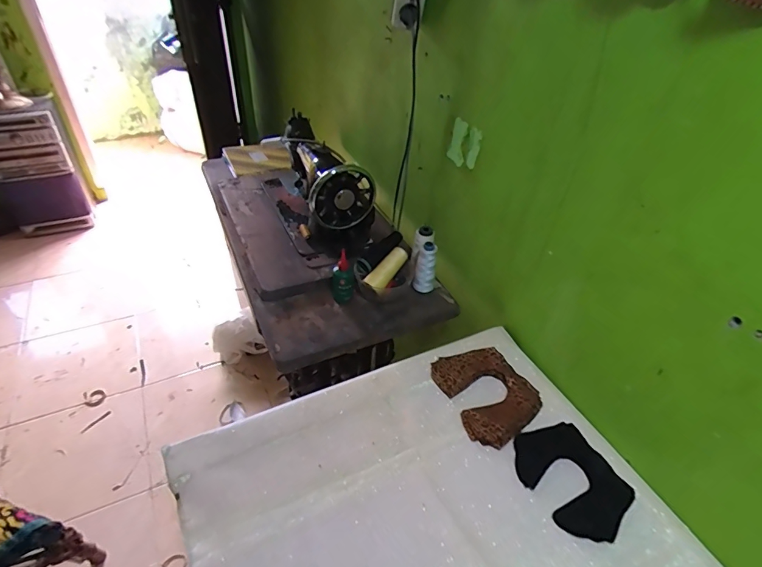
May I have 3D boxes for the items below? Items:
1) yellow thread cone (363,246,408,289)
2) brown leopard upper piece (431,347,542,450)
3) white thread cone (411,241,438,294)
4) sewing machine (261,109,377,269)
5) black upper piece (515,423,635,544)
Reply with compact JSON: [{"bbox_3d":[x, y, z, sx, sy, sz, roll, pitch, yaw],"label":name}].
[{"bbox_3d":[0.015,-0.030,0.886,0.031,0.034,0.115,32,64,28],"label":"yellow thread cone"},{"bbox_3d":[0.173,0.176,0.721,0.143,0.021,0.167,-24,48,-30],"label":"brown leopard upper piece"},{"bbox_3d":[0.093,-0.032,0.893,0.042,0.115,0.037,10,41,6],"label":"white thread cone"},{"bbox_3d":[-0.161,-0.249,1.028,0.170,0.205,0.426,-15,44,-22],"label":"sewing machine"},{"bbox_3d":[0.273,0.277,0.618,0.122,0.016,0.165,-18,46,-25],"label":"black upper piece"}]

